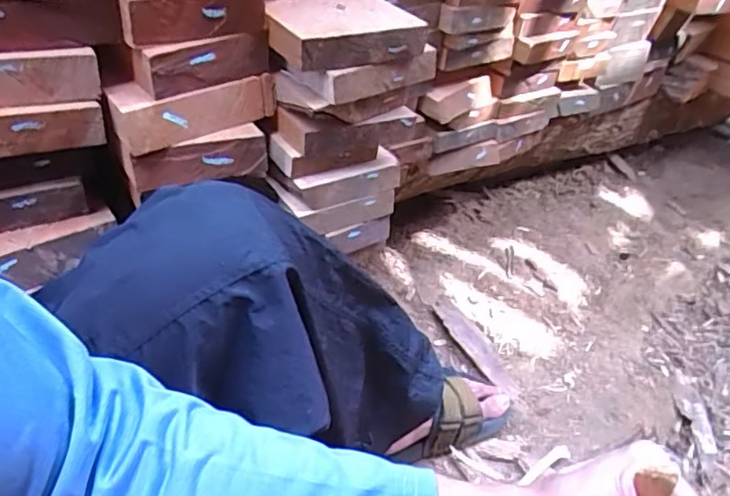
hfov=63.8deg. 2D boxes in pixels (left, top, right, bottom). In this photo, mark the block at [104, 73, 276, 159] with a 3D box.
[{"bbox_3d":[-0.157,-0.135,0.549,0.152,0.045,0.048,-27,51,-29],"label":"block"}]

